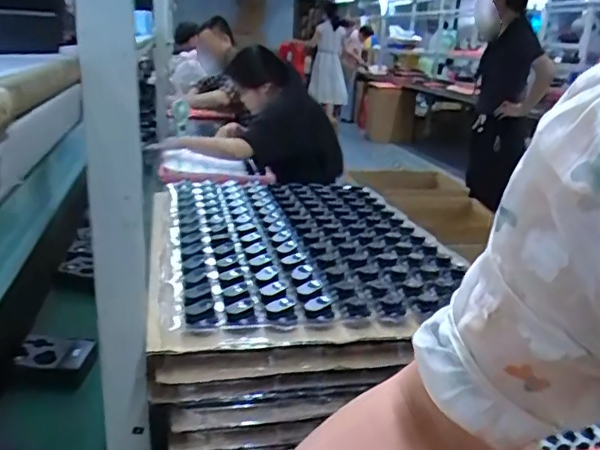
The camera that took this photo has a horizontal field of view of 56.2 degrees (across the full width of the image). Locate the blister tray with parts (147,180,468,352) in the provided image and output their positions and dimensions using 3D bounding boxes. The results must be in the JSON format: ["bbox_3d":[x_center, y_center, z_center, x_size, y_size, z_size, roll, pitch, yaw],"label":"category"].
[{"bbox_3d":[-0.006,0.017,0.750,0.364,0.028,0.524,1,19,-14],"label":"blister tray with parts"}]

